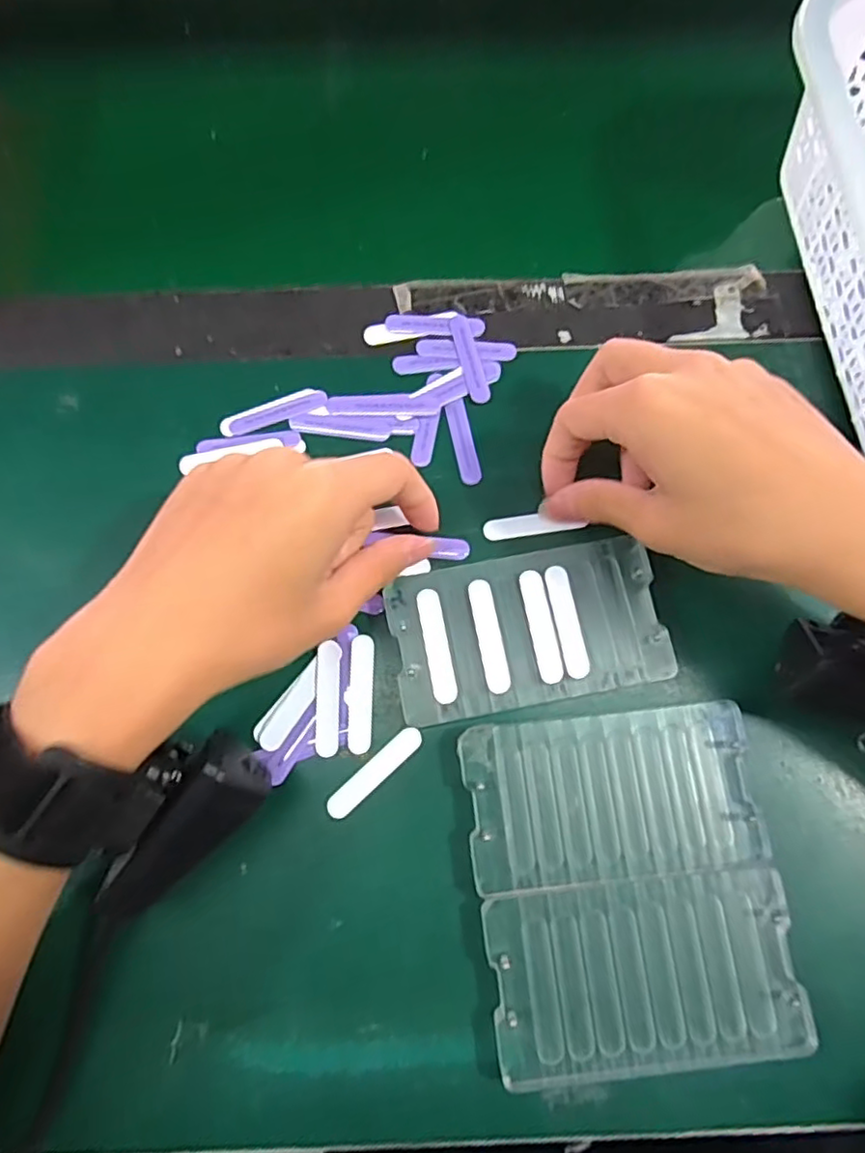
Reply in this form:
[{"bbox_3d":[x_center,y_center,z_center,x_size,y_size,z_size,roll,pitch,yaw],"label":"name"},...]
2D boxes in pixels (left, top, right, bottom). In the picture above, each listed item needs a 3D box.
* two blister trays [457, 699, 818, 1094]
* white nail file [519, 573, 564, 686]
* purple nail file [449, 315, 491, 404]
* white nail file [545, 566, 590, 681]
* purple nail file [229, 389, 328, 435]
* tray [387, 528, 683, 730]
[{"bbox_3d":[0.081,0.127,0.266,0.122,0.012,0.134,-6,75,-1],"label":"two blister trays"},{"bbox_3d":[0.049,0.022,0.285,0.011,0.004,0.050,-11,75,-2],"label":"white nail file"},{"bbox_3d":[0.019,-0.113,0.327,0.011,0.004,0.050,-14,76,-3],"label":"purple nail file"},{"bbox_3d":[0.061,0.020,0.285,0.011,0.004,0.051,-11,75,-2],"label":"white nail file"},{"bbox_3d":[-0.078,-0.084,0.321,0.050,0.004,0.011,-20,76,-5],"label":"purple nail file"},{"bbox_3d":[0.043,0.024,0.290,0.119,0.009,0.066,-11,75,-2],"label":"tray"}]

